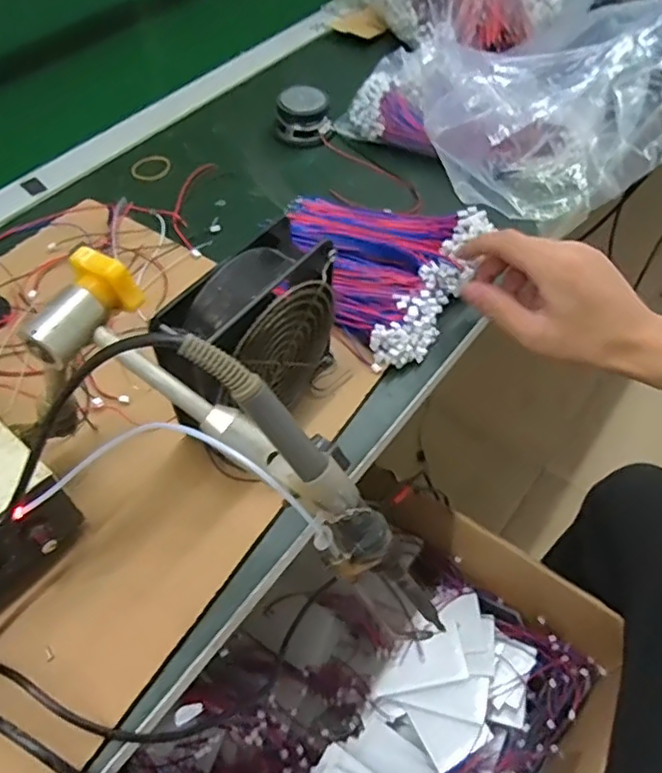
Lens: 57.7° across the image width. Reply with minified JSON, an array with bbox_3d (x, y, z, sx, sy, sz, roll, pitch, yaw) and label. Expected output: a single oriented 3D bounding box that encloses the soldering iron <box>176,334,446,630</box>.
[{"bbox_3d":[0.003,0.051,0.263,0.014,0.195,0.020,-3,43,46],"label":"soldering iron"}]

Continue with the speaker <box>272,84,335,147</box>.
[{"bbox_3d":[-0.028,-0.279,0.614,0.053,0.032,0.051,0,54,0],"label":"speaker"}]

